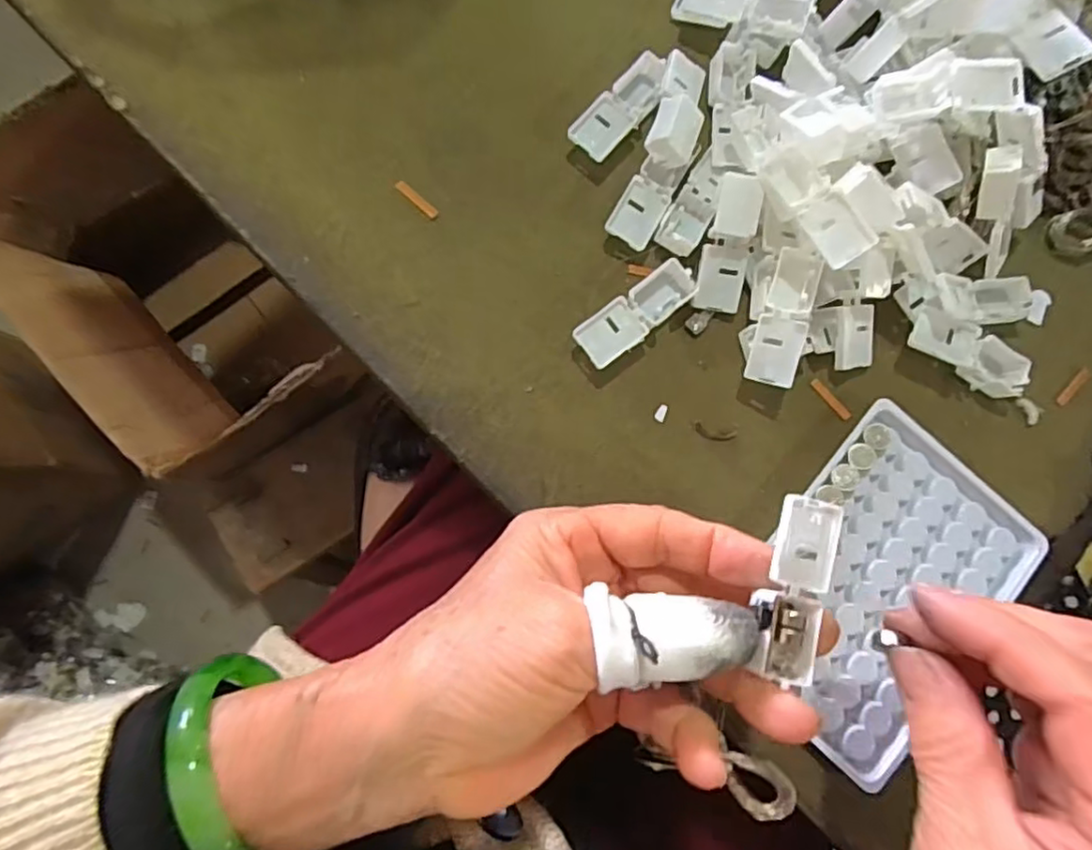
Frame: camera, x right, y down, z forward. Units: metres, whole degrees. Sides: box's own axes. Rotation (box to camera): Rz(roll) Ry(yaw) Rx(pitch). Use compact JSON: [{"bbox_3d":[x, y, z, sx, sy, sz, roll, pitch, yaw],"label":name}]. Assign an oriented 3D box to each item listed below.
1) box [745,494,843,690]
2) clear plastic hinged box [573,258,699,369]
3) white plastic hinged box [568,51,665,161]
[{"bbox_3d":[0.077,0.050,0.194,0.021,0.008,0.054,10,86,-1],"label":"box"},{"bbox_3d":[0.038,-0.046,0.270,0.056,0.010,0.020,-37,87,-9],"label":"clear plastic hinged box"},{"bbox_3d":[0.034,-0.140,0.284,0.019,0.010,0.055,41,80,1],"label":"white plastic hinged box"}]

